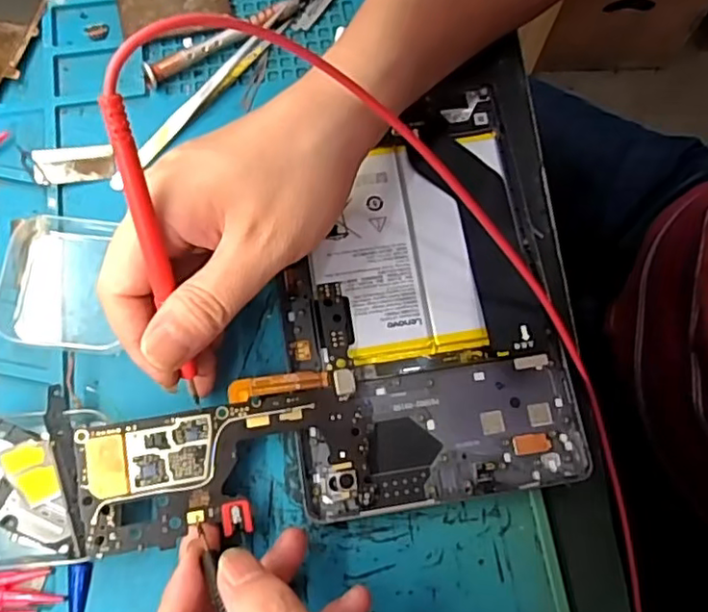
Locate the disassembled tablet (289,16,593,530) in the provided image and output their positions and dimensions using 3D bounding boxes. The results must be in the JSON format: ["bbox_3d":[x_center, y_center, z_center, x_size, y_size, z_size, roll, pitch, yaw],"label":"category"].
[{"bbox_3d":[0.038,-0.021,0.304,0.134,0.015,0.221,-4,73,-1],"label":"disassembled tablet"}]

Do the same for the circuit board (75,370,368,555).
[{"bbox_3d":[-0.054,0.063,0.271,0.121,0.008,0.052,-17,74,-13],"label":"circuit board"}]

